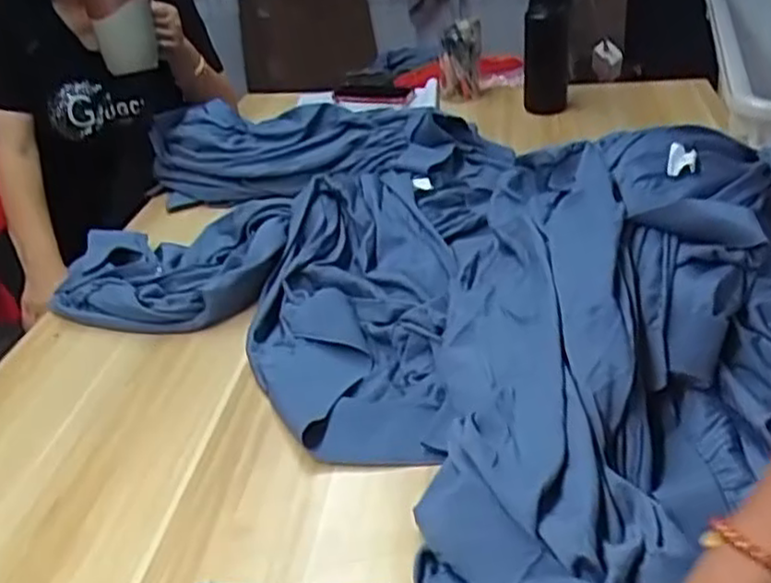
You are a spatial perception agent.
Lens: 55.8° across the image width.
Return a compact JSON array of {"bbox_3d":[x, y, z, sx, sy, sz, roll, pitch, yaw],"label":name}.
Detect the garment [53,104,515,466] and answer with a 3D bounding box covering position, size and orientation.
[{"bbox_3d":[-0.150,-0.089,1.022,0.548,0.127,0.697,3,35,13],"label":"garment"}]

